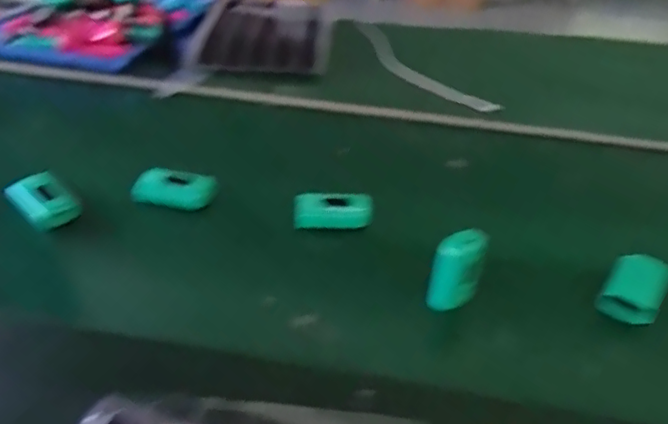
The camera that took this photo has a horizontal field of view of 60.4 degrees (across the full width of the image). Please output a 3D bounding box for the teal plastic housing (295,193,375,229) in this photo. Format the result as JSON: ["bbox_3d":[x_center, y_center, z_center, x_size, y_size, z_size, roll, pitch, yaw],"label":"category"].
[{"bbox_3d":[0.000,0.000,0.559,0.078,0.023,0.034,-4,42,-8],"label":"teal plastic housing"}]

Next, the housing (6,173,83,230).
[{"bbox_3d":[-0.279,-0.010,0.553,0.056,0.027,0.046,32,49,30],"label":"housing"}]

